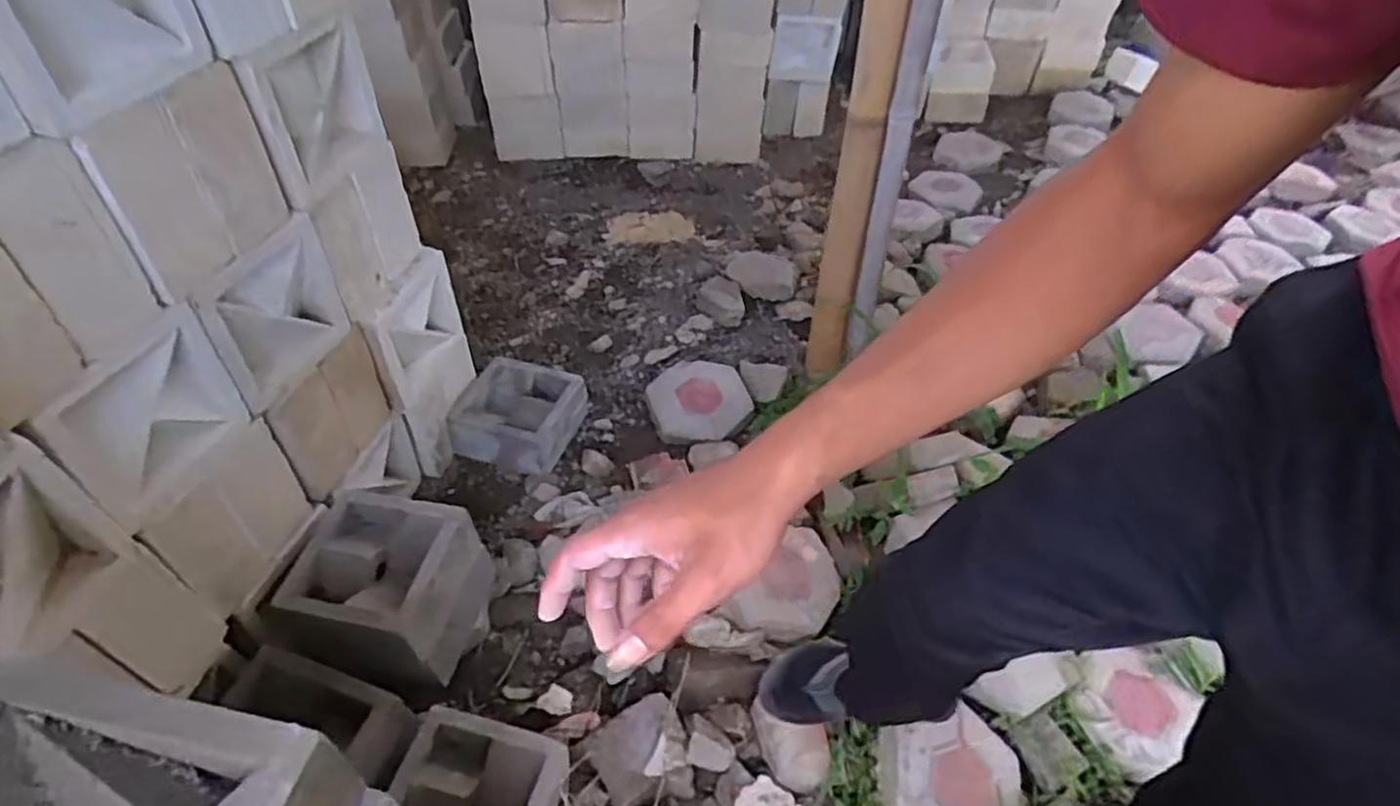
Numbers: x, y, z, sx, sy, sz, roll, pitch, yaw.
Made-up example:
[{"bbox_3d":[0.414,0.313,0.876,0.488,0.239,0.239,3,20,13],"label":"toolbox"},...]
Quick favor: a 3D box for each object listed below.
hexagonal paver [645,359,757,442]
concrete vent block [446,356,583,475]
[{"bbox_3d":[-0.003,-0.010,1.551,0.217,0.050,0.204,-3,46,-8],"label":"hexagonal paver"},{"bbox_3d":[-0.353,0.018,1.488,0.207,0.103,0.216,13,46,8],"label":"concrete vent block"}]

